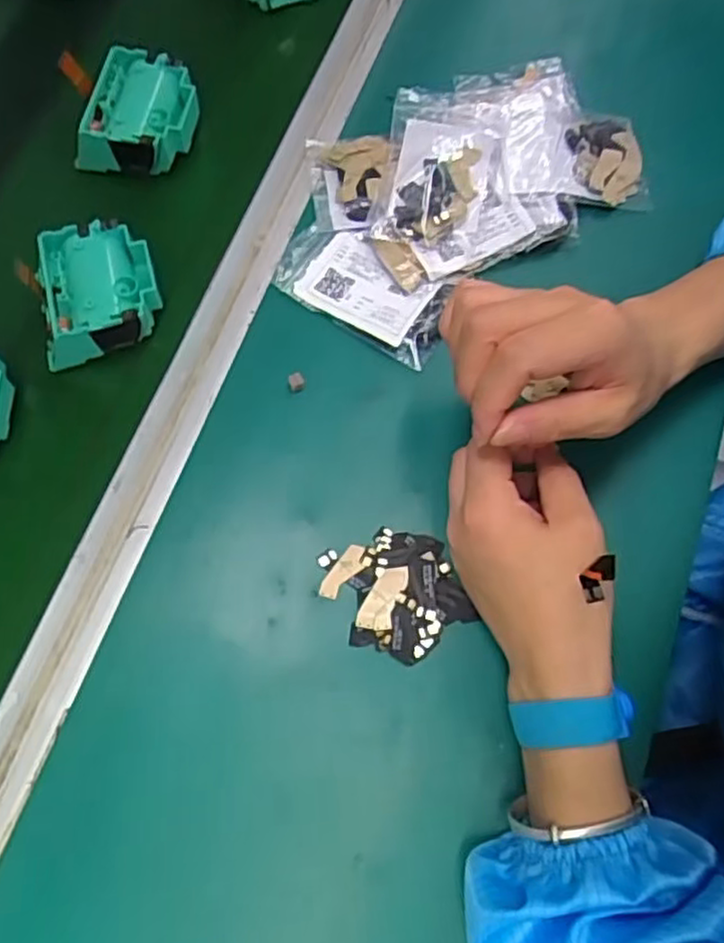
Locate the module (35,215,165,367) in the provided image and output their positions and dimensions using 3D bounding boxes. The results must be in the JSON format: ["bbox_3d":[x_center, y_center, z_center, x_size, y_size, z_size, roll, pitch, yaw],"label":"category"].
[{"bbox_3d":[-0.165,-0.112,0.456,0.074,0.041,0.077,-8,73,-2],"label":"module"}]

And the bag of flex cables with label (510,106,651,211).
[{"bbox_3d":[0.147,-0.216,0.492,0.094,0.013,0.073,2,70,-4],"label":"bag of flex cables with label"}]

